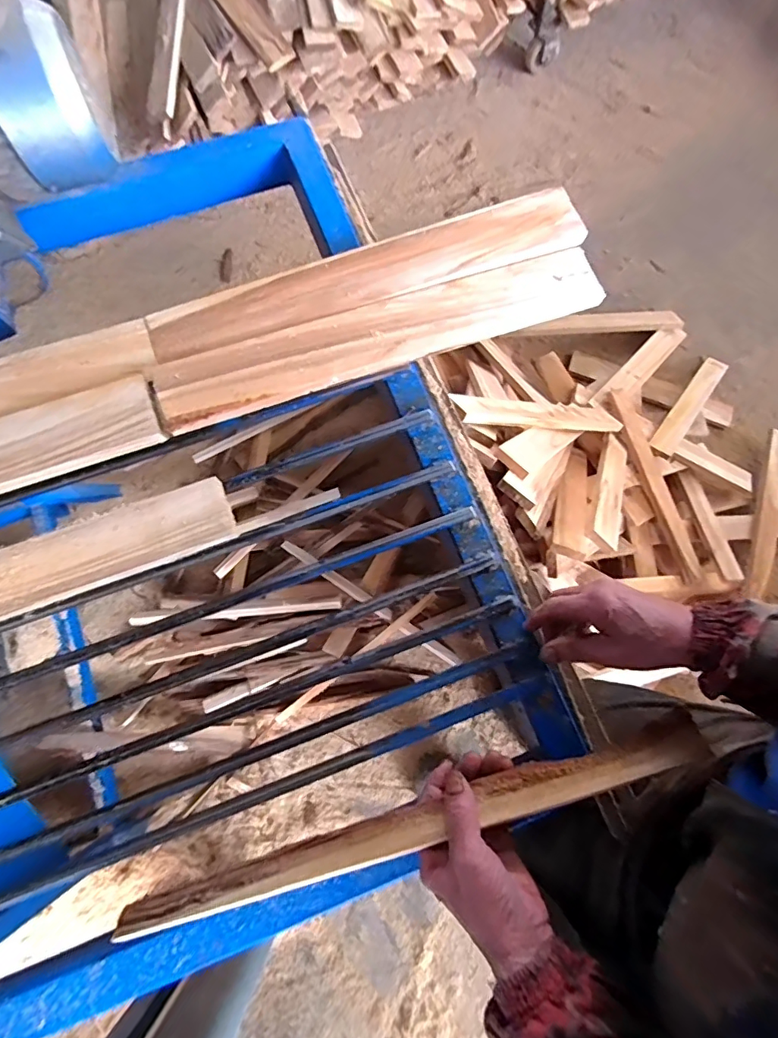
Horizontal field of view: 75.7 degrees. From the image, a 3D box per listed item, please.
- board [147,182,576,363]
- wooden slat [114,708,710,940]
[{"bbox_3d":[-0.022,-0.287,0.581,0.517,0.016,0.077,-18,76,-4],"label":"board"},{"bbox_3d":[0.028,0.252,0.411,0.489,0.018,0.036,-16,76,-4],"label":"wooden slat"}]

